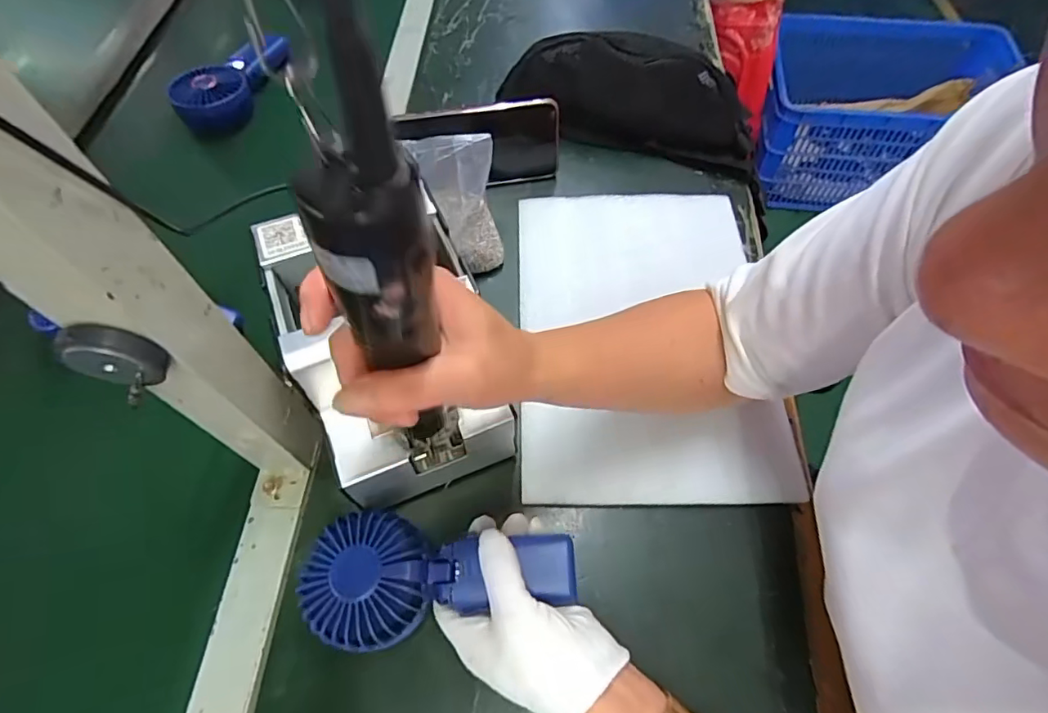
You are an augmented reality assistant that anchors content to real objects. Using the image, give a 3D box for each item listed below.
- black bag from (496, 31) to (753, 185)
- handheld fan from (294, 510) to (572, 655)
[{"bbox_3d":[0.127,-0.310,0.620,0.293,0.076,0.135,12,61,8],"label":"black bag"},{"bbox_3d":[-0.056,0.146,0.362,0.175,0.031,0.080,-3,60,-5],"label":"handheld fan"}]

